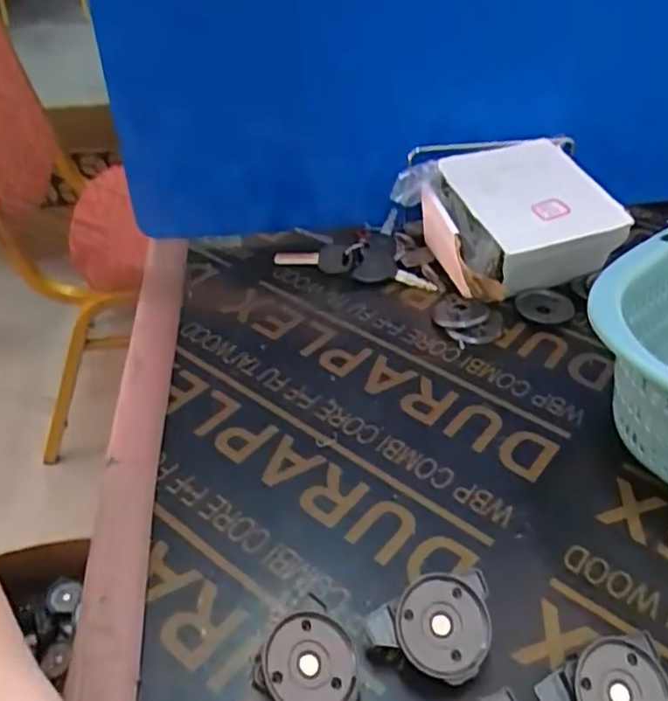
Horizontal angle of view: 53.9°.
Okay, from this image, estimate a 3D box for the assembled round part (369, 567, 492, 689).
[{"bbox_3d":[0.043,0.124,0.298,0.054,0.019,0.044,4,67,-3],"label":"assembled round part"}]

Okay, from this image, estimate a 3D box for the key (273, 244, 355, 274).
[{"bbox_3d":[-0.017,-0.075,0.541,0.067,0.006,0.024,0,82,8],"label":"key"}]

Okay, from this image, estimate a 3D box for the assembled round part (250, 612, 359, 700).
[{"bbox_3d":[-0.014,0.137,0.283,0.044,0.015,0.042,9,51,-15],"label":"assembled round part"}]

